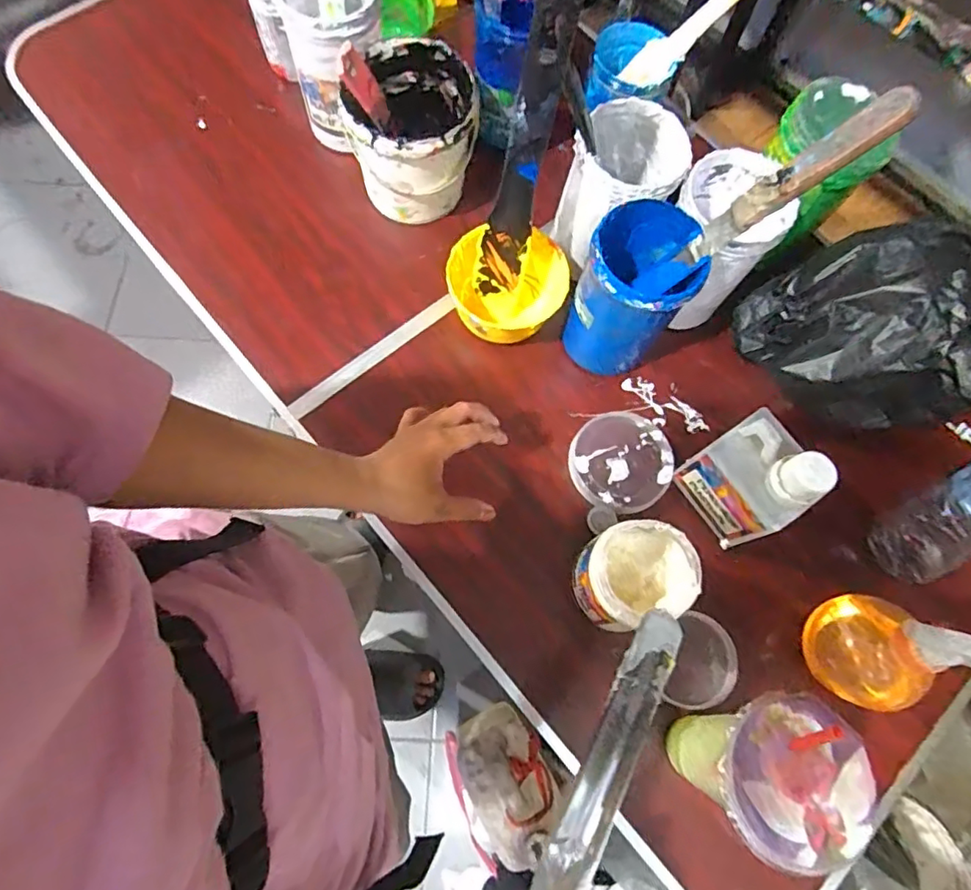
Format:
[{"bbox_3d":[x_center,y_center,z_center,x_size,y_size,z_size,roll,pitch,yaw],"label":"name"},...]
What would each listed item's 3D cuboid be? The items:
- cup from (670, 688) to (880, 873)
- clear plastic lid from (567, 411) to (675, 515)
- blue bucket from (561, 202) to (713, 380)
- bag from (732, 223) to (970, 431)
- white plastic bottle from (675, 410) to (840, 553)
[{"bbox_3d":[0.185,0.221,0.409,0.082,0.154,0.087,1,72,-2],"label":"cup"},{"bbox_3d":[0.128,0.016,0.551,0.097,0.010,0.095,1,72,-2],"label":"clear plastic lid"},{"bbox_3d":[0.132,-0.135,0.535,0.088,0.150,0.096,1,72,-2],"label":"blue bucket"},{"bbox_3d":[0.326,-0.092,0.497,0.104,0.136,0.174,-34,77,-12],"label":"bag"},{"bbox_3d":[0.227,0.027,0.492,0.069,0.107,0.087,-32,76,-11],"label":"white plastic bottle"}]

